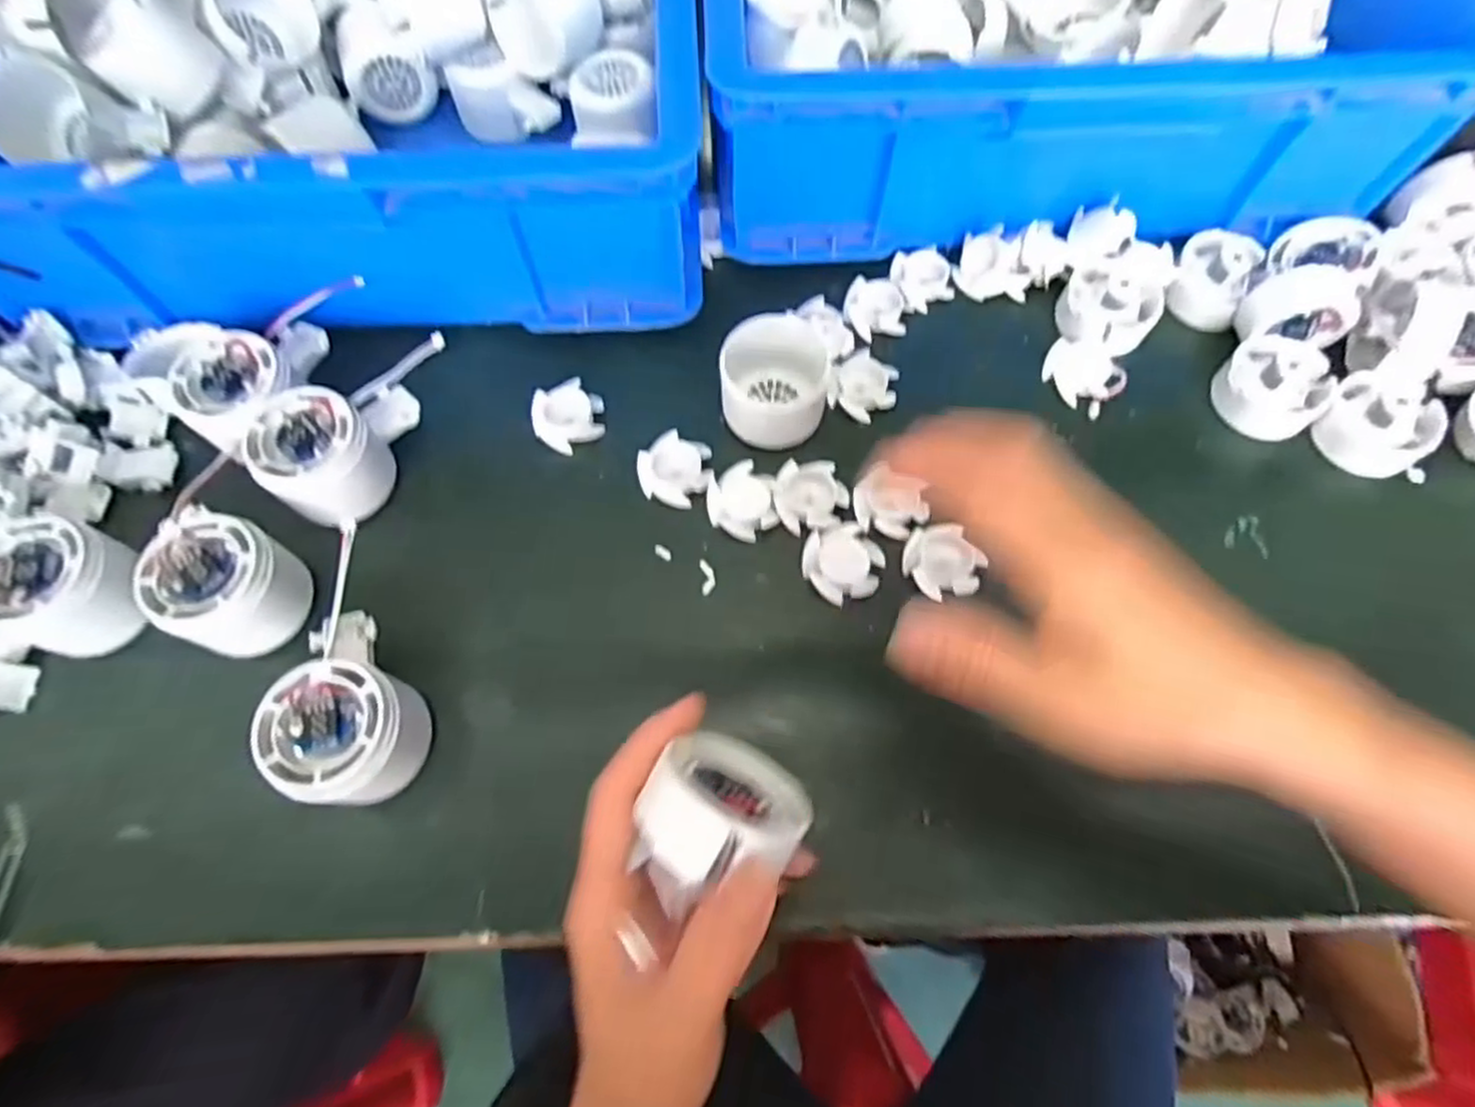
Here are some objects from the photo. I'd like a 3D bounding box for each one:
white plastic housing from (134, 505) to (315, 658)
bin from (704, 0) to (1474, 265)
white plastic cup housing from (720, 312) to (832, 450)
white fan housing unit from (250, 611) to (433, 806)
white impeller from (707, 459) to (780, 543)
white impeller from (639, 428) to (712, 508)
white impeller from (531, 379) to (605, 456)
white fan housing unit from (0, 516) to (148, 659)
[{"bbox_3d":[-0.251,0.015,0.358,0.062,0.049,0.057,0,68,0],"label":"white plastic housing"},{"bbox_3d":[0.180,-0.474,0.508,0.422,0.118,0.580,-3,68,-2],"label":"bin"},{"bbox_3d":[0.024,-0.097,0.402,0.064,0.043,0.056,-8,69,-3],"label":"white plastic cup housing"},{"bbox_3d":[-0.180,0.074,0.334,0.063,0.057,0.081,-39,74,-14],"label":"white fan housing unit"},{"bbox_3d":[0.002,-0.029,0.401,0.037,0.010,0.043,-4,69,-2],"label":"white impeller"},{"bbox_3d":[-0.035,-0.047,0.409,0.041,0.013,0.037,18,69,6],"label":"white impeller"},{"bbox_3d":[-0.098,-0.079,0.422,0.040,0.012,0.039,-20,70,-8],"label":"white impeller"},{"bbox_3d":[-0.329,0.017,0.355,0.052,0.050,0.059,20,70,7],"label":"white fan housing unit"}]

